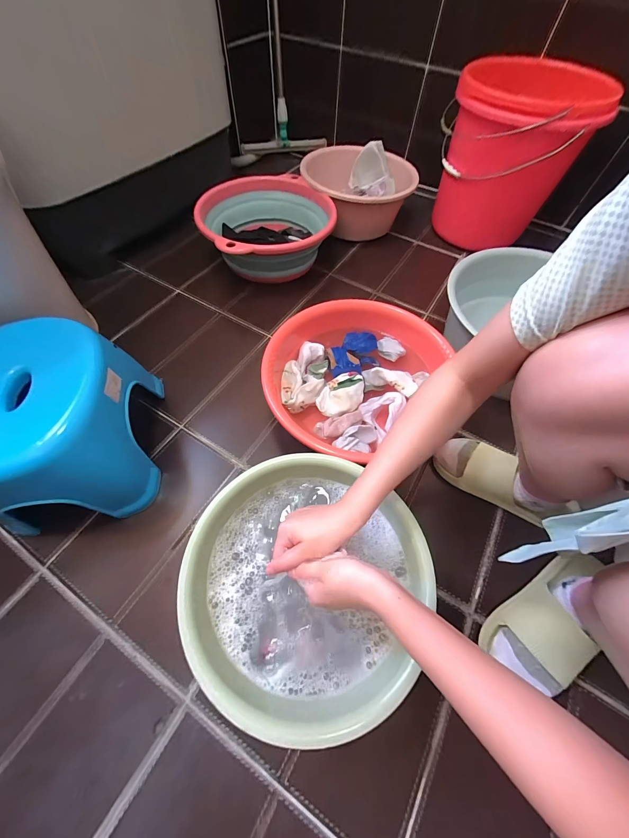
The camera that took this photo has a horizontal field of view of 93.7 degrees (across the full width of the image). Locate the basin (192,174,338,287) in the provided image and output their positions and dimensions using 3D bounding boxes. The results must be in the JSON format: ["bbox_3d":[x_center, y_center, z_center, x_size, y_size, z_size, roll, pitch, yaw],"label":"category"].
[{"bbox_3d":[-0.125,-0.507,0.808,0.335,0.146,0.343,1,61,-1],"label":"basin"}]

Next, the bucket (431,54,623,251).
[{"bbox_3d":[0.506,-0.694,0.818,0.310,0.338,0.310,1,61,-1],"label":"bucket"}]

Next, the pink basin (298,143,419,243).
[{"bbox_3d":[0.130,-0.687,0.914,0.313,0.156,0.322,1,61,-1],"label":"pink basin"}]

